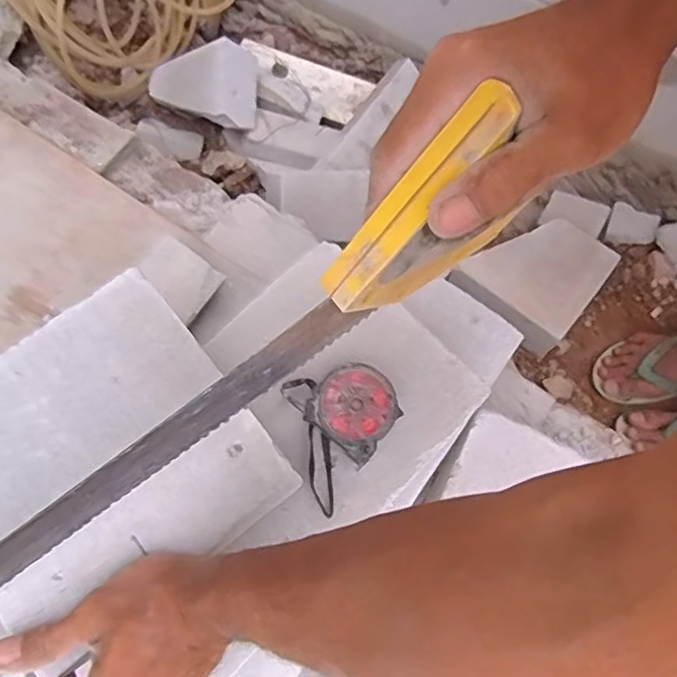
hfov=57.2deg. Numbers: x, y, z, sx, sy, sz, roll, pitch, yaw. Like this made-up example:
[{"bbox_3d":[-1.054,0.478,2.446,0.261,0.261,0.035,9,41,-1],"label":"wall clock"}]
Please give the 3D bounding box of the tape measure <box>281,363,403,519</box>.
[{"bbox_3d":[0.009,0.072,0.484,0.082,0.049,0.099,-17,69,-7],"label":"tape measure"}]

